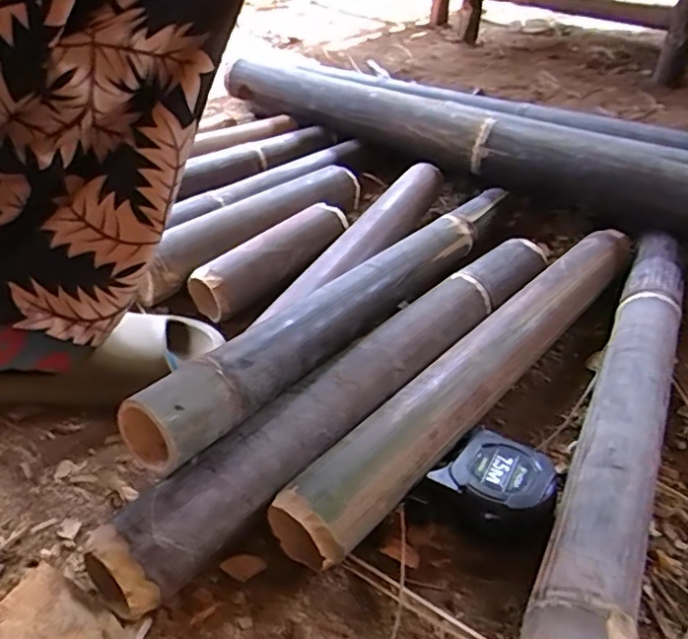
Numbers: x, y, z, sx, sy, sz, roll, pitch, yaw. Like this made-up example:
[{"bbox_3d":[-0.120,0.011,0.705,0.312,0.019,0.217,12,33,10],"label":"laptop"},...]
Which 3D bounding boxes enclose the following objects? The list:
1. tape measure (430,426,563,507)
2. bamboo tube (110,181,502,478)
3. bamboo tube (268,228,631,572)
[{"bbox_3d":[0.113,0.123,0.459,0.072,0.037,0.071,26,42,26],"label":"tape measure"},{"bbox_3d":[0.034,-0.037,0.579,0.060,0.048,0.545,26,42,27],"label":"bamboo tube"},{"bbox_3d":[0.147,0.037,0.580,0.063,0.072,0.543,30,44,30],"label":"bamboo tube"}]

